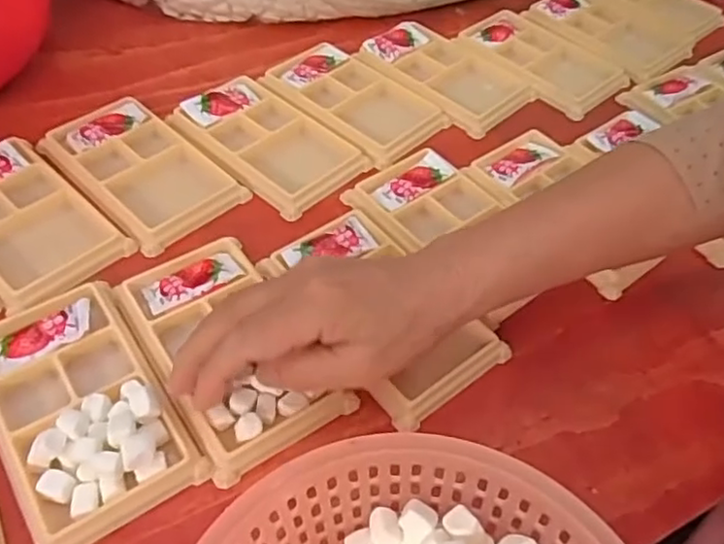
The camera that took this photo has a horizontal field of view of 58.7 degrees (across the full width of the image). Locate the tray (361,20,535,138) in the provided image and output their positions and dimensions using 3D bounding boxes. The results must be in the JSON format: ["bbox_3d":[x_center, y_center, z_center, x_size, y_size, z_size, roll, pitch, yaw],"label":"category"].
[{"bbox_3d":[0.069,-0.165,0.531,0.079,0.013,0.132,-36,63,-28],"label":"tray"}]

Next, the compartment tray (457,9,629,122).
[{"bbox_3d":[0.155,-0.183,0.554,0.079,0.010,0.133,-35,62,-27],"label":"compartment tray"}]

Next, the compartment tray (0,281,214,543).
[{"bbox_3d":[-0.140,0.061,0.316,0.076,0.018,0.130,-27,59,-23],"label":"compartment tray"}]

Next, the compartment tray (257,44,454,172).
[{"bbox_3d":[-0.006,-0.132,0.504,0.130,0.020,0.080,36,58,22],"label":"compartment tray"}]

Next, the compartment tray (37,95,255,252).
[{"bbox_3d":[-0.149,-0.069,0.441,0.076,0.021,0.131,-36,63,-28],"label":"compartment tray"}]

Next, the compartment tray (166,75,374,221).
[{"bbox_3d":[-0.073,-0.095,0.467,0.141,0.020,0.079,37,58,22],"label":"compartment tray"}]

